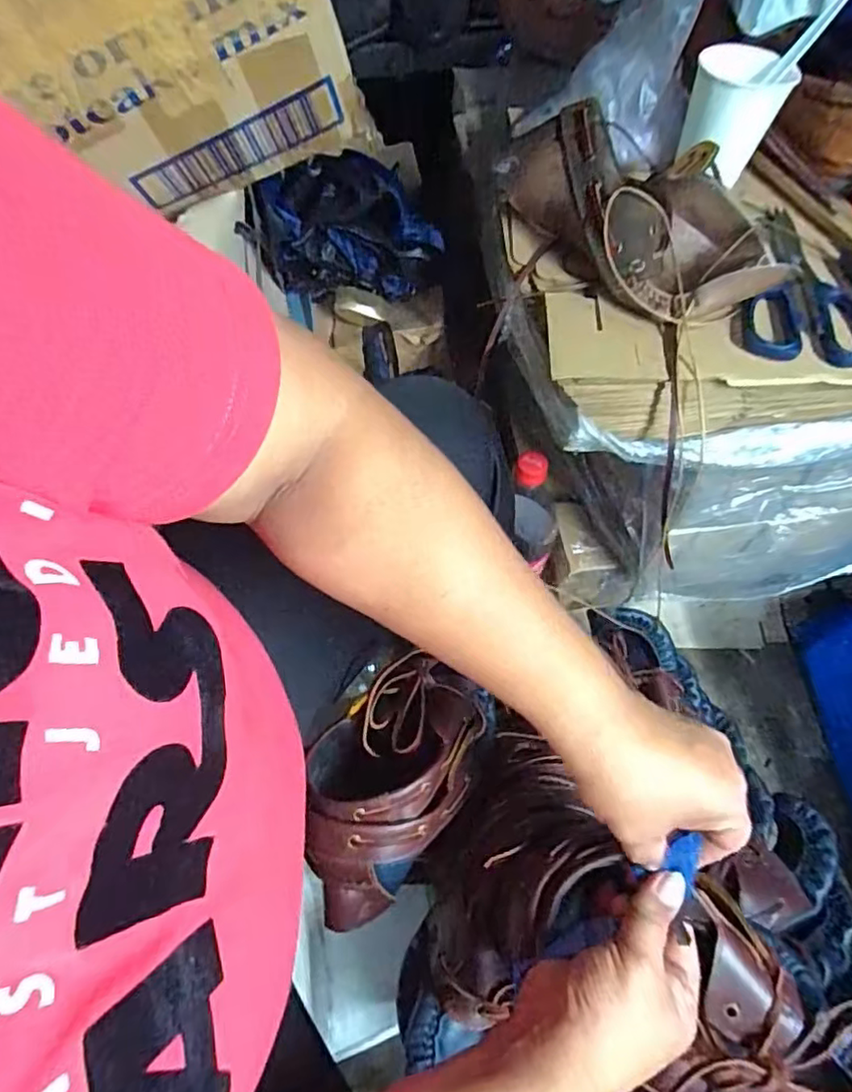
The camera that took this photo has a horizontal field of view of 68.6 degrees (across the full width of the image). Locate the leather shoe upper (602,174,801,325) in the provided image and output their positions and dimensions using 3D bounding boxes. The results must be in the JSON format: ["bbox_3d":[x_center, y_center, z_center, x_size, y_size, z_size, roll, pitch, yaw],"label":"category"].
[{"bbox_3d":[0.194,-0.209,0.453,0.124,0.055,0.102,33,66,20],"label":"leather shoe upper"}]

